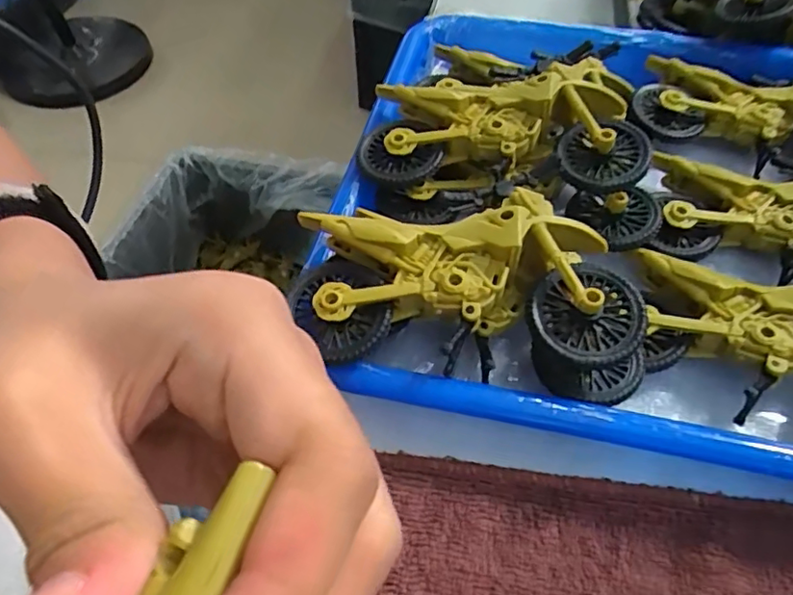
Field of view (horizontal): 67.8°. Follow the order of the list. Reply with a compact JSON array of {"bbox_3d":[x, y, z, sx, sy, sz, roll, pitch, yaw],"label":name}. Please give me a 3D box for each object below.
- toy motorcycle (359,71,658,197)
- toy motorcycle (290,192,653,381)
[{"bbox_3d":[0.045,-0.070,0.254,0.113,0.032,0.052,6,53,5],"label":"toy motorcycle"},{"bbox_3d":[0.022,-0.004,0.205,0.114,0.032,0.057,2,53,2],"label":"toy motorcycle"}]

